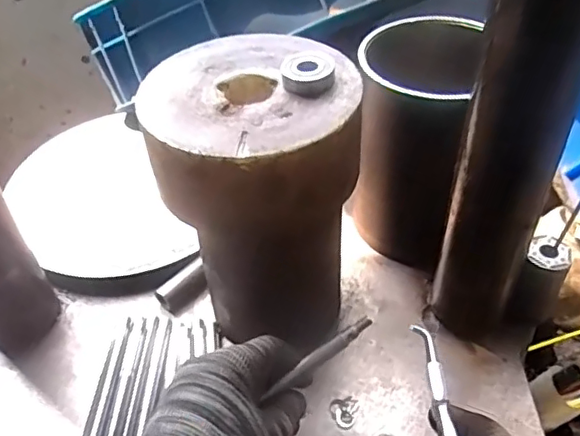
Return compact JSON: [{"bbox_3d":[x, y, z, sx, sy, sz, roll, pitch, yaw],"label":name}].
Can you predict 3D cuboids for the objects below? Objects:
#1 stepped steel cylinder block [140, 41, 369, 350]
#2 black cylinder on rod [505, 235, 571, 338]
[{"bbox_3d":[-0.022,-0.011,0.450,0.141,0.210,0.138,-11,44,-8],"label":"stepped steel cylinder block"},{"bbox_3d":[0.206,0.058,0.484,0.034,0.077,0.043,21,49,23],"label":"black cylinder on rod"}]

